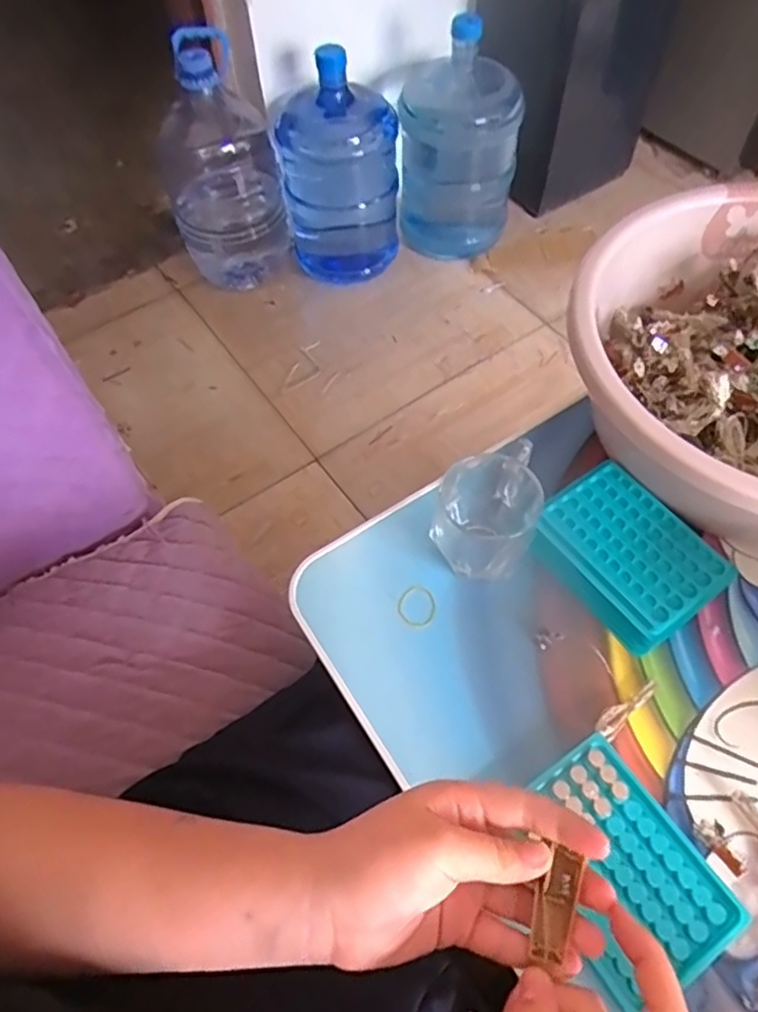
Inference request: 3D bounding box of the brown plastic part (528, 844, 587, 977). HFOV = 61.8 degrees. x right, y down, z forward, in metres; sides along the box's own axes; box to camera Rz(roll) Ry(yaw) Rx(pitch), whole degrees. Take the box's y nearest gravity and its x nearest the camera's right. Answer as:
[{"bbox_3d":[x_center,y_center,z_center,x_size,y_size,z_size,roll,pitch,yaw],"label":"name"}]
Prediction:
[{"bbox_3d":[0.080,0.185,0.291,0.017,0.006,0.045,18,63,12],"label":"brown plastic part"}]

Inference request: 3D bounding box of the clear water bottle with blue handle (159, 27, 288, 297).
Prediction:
[{"bbox_3d":[-0.308,-0.642,1.238,0.212,0.408,0.217,-18,60,-8],"label":"clear water bottle with blue handle"}]

